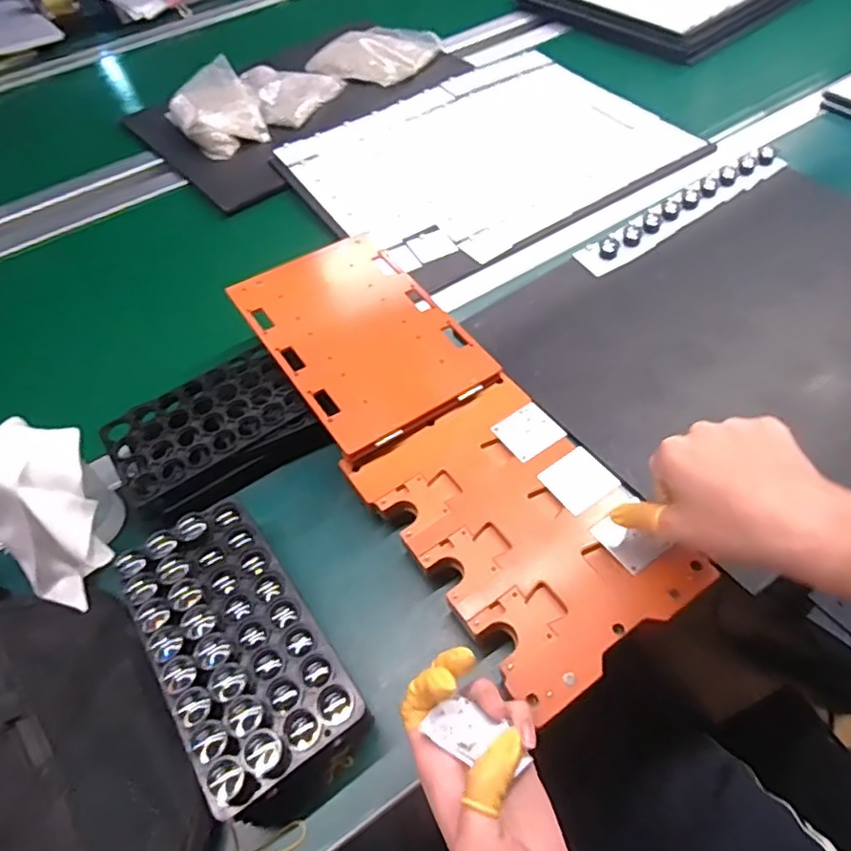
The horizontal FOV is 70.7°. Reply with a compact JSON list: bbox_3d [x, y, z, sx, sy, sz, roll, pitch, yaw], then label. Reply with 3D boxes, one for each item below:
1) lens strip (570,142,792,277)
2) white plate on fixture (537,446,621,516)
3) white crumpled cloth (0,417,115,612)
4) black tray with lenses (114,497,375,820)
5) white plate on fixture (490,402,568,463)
[{"bbox_3d":[0.309,-0.258,0.706,0.309,0.023,0.047,-30,57,-16],"label":"lens strip"},{"bbox_3d":[0.122,0.043,0.476,0.047,0.004,0.049,-32,52,-11],"label":"white plate on fixture"},{"bbox_3d":[-0.289,0.059,0.457,0.096,0.087,0.106,21,59,20],"label":"white crumpled cloth"},{"bbox_3d":[-0.129,0.151,0.419,0.107,0.065,0.200,-29,57,-15],"label":"black tray with lenses"},{"bbox_3d":[0.088,0.005,0.509,0.047,0.004,0.046,-33,58,-15],"label":"white plate on fixture"}]

